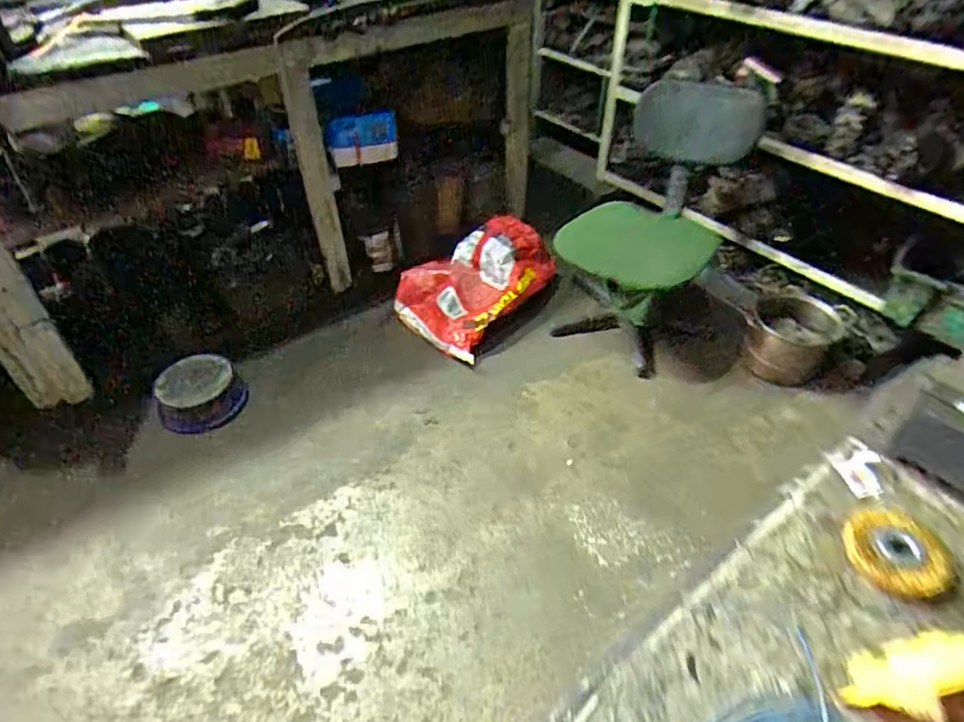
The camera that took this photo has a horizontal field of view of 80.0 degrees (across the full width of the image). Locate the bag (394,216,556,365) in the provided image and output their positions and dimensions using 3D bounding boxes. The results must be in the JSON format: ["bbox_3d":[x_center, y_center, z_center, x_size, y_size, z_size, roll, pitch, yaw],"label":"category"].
[{"bbox_3d":[-0.035,-0.257,1.830,0.357,0.175,0.495,29,50,28],"label":"bag"}]

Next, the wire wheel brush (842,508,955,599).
[{"bbox_3d":[0.461,0.213,0.639,0.099,0.020,0.086,13,64,36],"label":"wire wheel brush"}]

